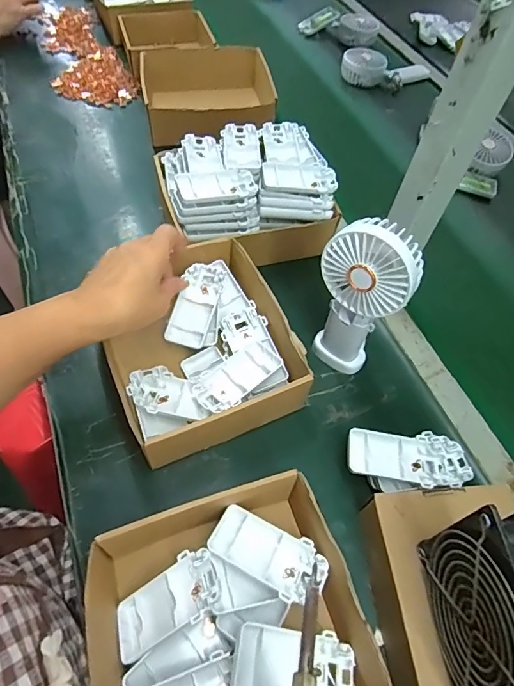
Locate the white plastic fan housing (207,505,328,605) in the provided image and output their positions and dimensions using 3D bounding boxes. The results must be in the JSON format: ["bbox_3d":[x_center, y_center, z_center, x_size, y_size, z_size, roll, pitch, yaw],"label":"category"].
[{"bbox_3d":[0.010,0.170,0.358,0.094,0.013,0.047,29,59,14],"label":"white plastic fan housing"}]

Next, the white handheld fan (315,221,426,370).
[{"bbox_3d":[0.101,-0.040,0.446,0.088,0.190,0.041,40,62,20],"label":"white handheld fan"}]

